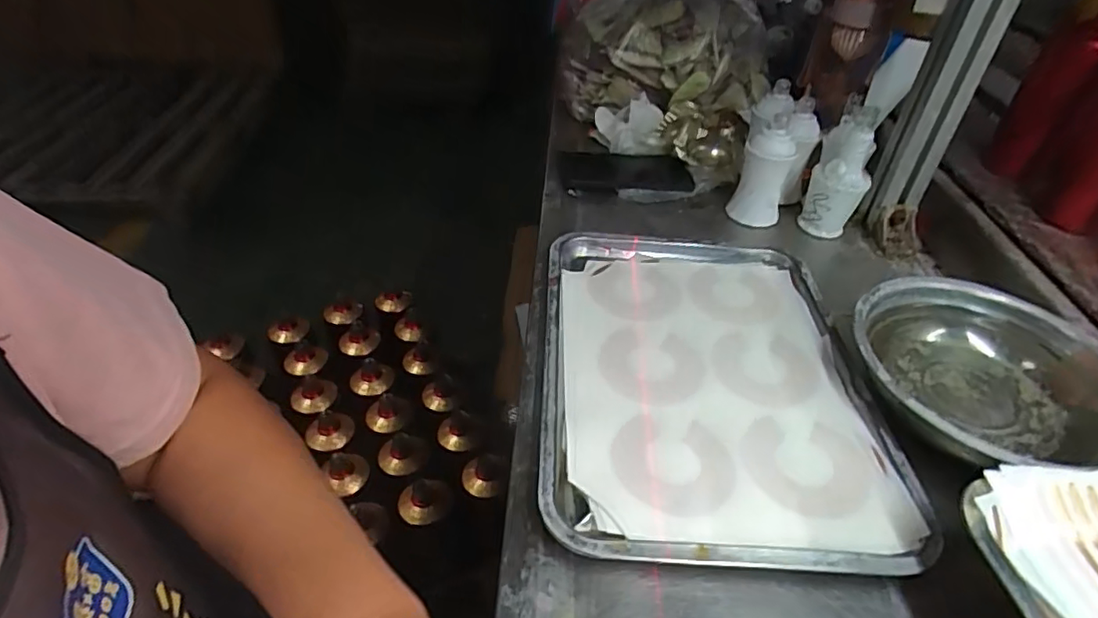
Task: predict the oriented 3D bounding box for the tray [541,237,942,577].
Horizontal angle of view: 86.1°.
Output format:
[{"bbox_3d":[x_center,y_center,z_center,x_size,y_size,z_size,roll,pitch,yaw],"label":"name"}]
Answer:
[{"bbox_3d":[0.123,0.040,0.476,0.249,0.019,0.336,3,41,1],"label":"tray"}]

